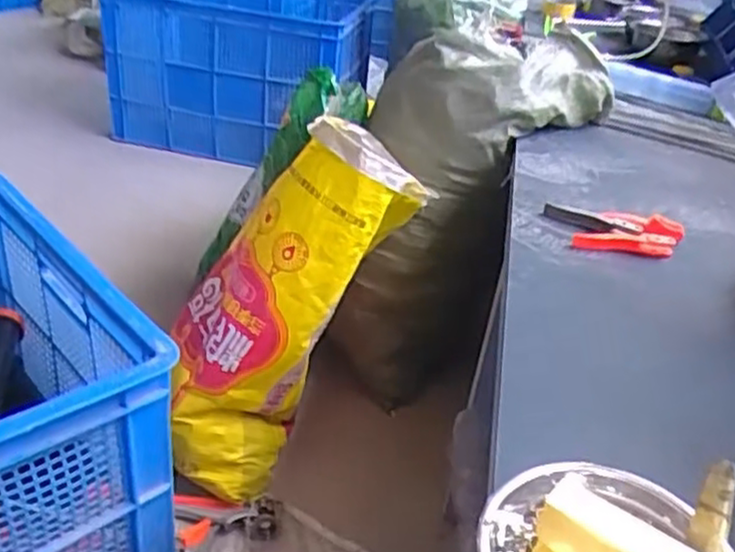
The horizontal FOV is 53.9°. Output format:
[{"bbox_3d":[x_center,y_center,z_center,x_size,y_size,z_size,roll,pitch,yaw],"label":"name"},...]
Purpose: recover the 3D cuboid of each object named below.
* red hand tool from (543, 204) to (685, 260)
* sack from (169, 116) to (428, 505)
[{"bbox_3d":[0.327,-0.062,0.947,0.175,0.023,0.105,12,32,7],"label":"red hand tool"},{"bbox_3d":[-0.132,0.053,1.191,0.277,0.607,0.236,12,25,-36],"label":"sack"}]

